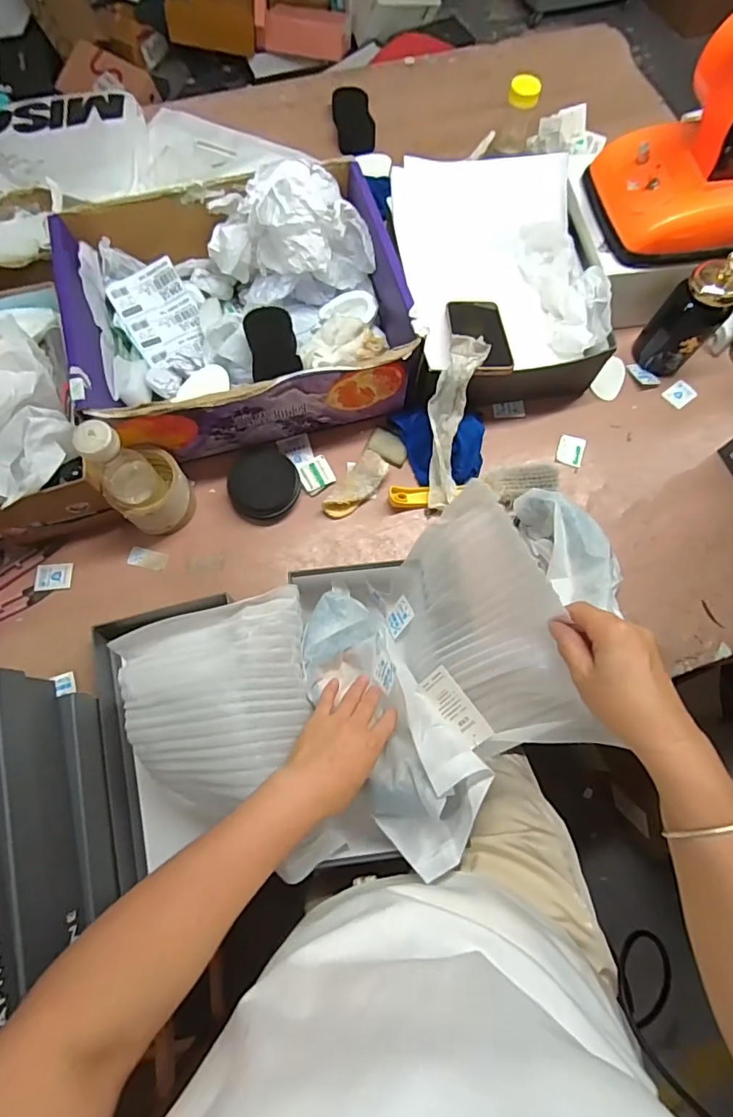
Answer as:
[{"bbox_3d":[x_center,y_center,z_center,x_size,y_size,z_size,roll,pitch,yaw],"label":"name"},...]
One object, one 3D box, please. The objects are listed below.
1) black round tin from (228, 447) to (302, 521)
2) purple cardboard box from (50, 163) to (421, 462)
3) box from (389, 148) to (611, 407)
[{"bbox_3d":[-0.133,-0.100,0.664,0.085,0.039,0.092,1,73,-2],"label":"black round tin"},{"bbox_3d":[-0.167,-0.327,0.669,0.398,0.162,0.335,-18,74,-7],"label":"purple cardboard box"},{"bbox_3d":[0.167,-0.391,0.712,0.270,0.133,0.344,-11,74,-5],"label":"box"}]

